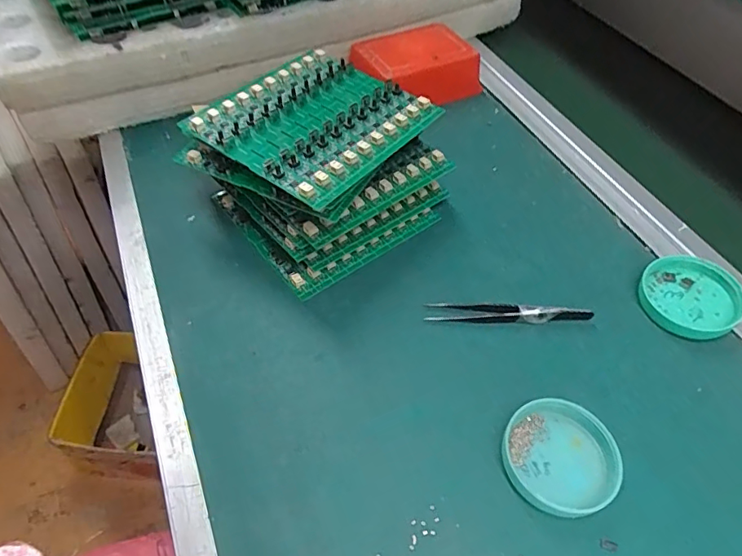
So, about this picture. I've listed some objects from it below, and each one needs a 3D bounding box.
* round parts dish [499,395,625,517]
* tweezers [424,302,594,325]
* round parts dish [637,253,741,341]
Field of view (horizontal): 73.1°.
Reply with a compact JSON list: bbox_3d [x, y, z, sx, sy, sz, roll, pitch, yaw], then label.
[{"bbox_3d":[0.110,0.104,0.292,0.064,0.013,0.063,1,52,-1],"label":"round parts dish"},{"bbox_3d":[0.098,0.024,0.358,0.114,0.011,0.015,1,52,-1],"label":"tweezers"},{"bbox_3d":[0.233,0.012,0.366,0.066,0.015,0.066,-3,57,4],"label":"round parts dish"}]

